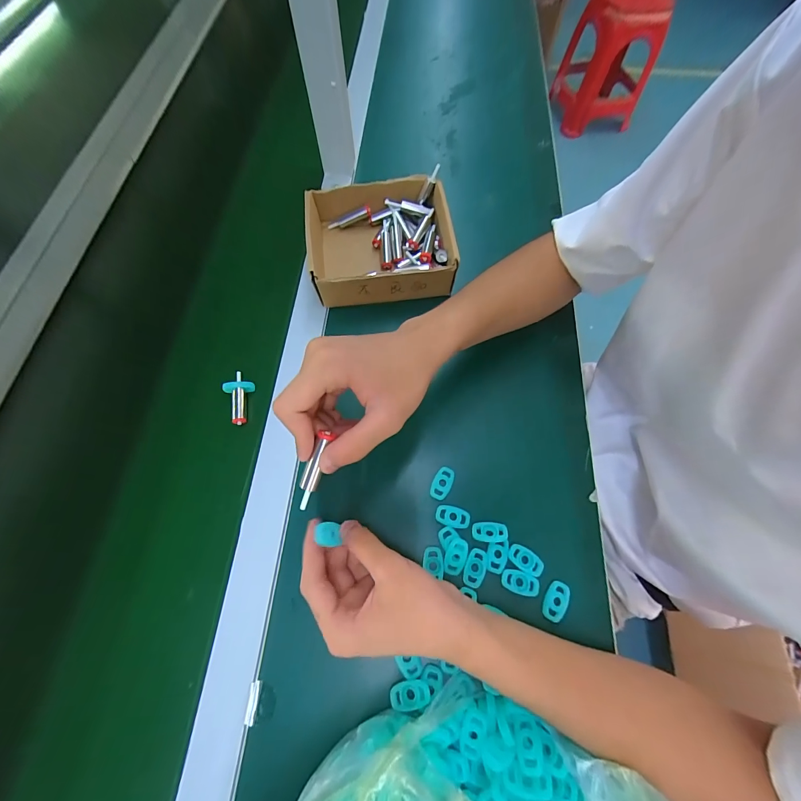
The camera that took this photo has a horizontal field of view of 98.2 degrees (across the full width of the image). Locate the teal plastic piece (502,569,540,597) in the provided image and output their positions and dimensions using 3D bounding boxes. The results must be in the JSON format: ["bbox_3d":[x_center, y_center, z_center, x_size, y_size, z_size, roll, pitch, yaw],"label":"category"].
[{"bbox_3d":[0.108,0.163,0.310,0.034,0.004,0.019,13,67,4],"label":"teal plastic piece"}]

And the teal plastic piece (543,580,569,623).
[{"bbox_3d":[0.137,0.176,0.305,0.019,0.004,0.033,29,69,11],"label":"teal plastic piece"}]

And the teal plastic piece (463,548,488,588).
[{"bbox_3d":[0.068,0.151,0.314,0.019,0.004,0.032,24,69,9],"label":"teal plastic piece"}]

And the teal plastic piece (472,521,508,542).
[{"bbox_3d":[0.083,0.123,0.325,0.032,0.005,0.017,3,67,0],"label":"teal plastic piece"}]

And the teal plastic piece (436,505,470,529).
[{"bbox_3d":[0.050,0.111,0.331,0.032,0.004,0.019,10,67,3],"label":"teal plastic piece"}]

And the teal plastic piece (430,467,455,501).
[{"bbox_3d":[0.041,0.081,0.343,0.018,0.004,0.032,26,69,9],"label":"teal plastic piece"}]

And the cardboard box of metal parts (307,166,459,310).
[{"bbox_3d":[-0.024,-0.197,0.427,0.161,0.058,0.150,-7,67,-4],"label":"cardboard box of metal parts"}]

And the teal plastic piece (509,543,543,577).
[{"bbox_3d":[0.114,0.146,0.318,0.033,0.005,0.018,29,69,10],"label":"teal plastic piece"}]

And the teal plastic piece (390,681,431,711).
[{"bbox_3d":[0.008,0.235,0.278,0.031,0.008,0.017,-10,67,-5],"label":"teal plastic piece"}]

